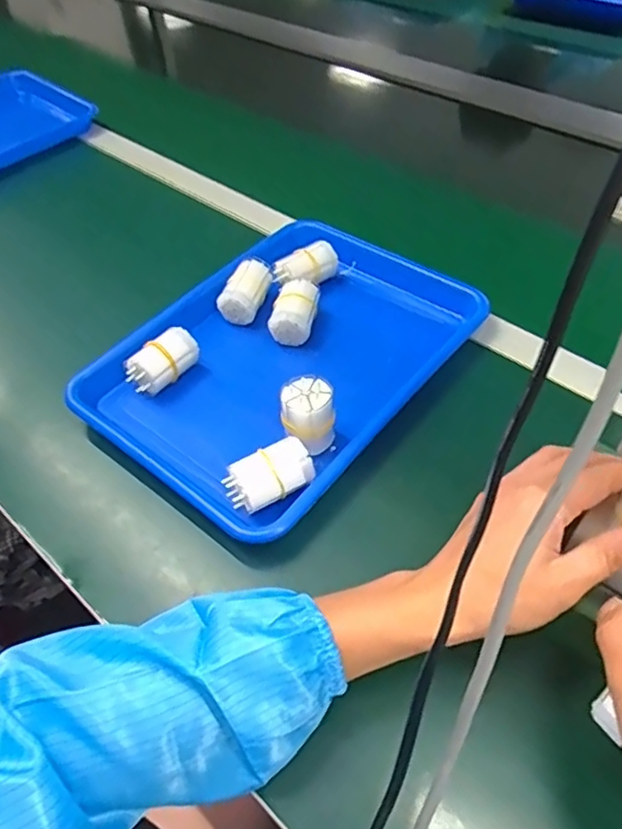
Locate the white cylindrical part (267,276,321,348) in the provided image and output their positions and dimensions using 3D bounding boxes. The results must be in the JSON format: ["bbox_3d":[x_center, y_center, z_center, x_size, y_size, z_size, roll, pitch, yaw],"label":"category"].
[{"bbox_3d":[-0.013,-0.097,0.581,0.040,0.042,0.071,8,51,9],"label":"white cylindrical part"}]

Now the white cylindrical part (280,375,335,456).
[{"bbox_3d":[-0.002,0.001,0.475,0.040,0.056,0.035,-3,50,0],"label":"white cylindrical part"}]

